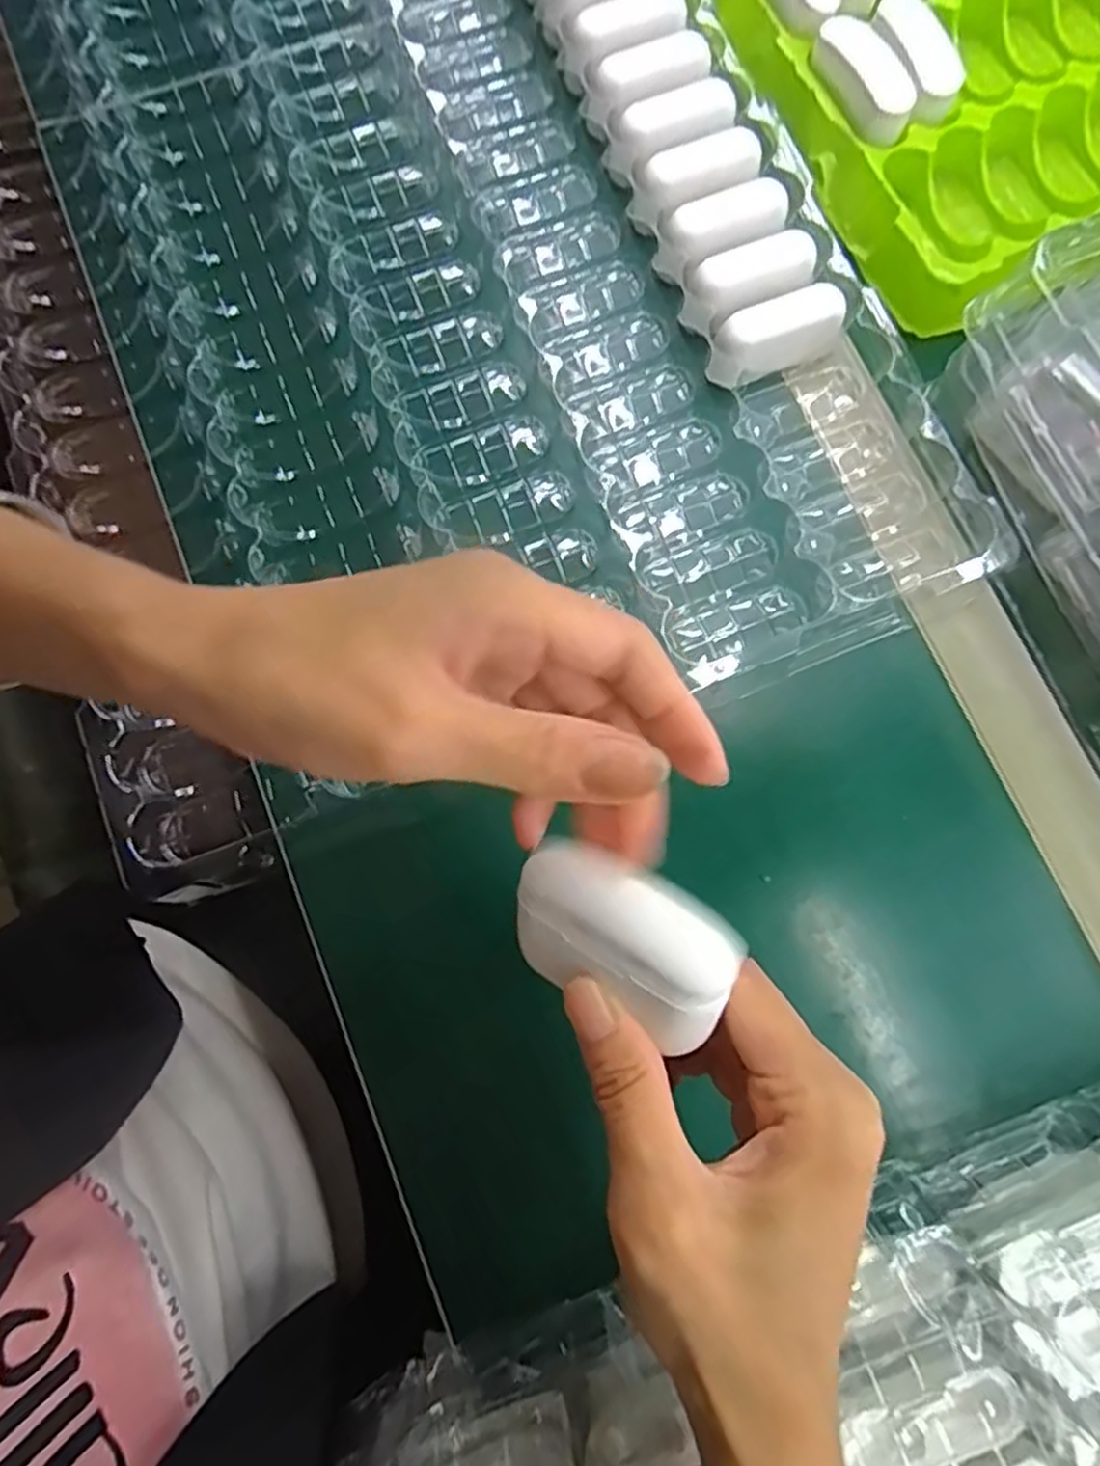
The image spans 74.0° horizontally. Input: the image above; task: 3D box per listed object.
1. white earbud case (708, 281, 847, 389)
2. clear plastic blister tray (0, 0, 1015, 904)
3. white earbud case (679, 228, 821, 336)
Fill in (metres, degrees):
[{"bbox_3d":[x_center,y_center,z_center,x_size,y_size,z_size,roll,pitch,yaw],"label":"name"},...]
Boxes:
[{"bbox_3d":[0.102,-0.182,0.340,0.068,0.026,0.025,-28,80,-6],"label":"white earbud case"},{"bbox_3d":[-0.082,-0.253,0.355,0.373,0.033,0.558,-21,80,-4],"label":"clear plastic blister tray"},{"bbox_3d":[0.093,-0.211,0.350,0.067,0.025,0.030,-27,80,-6],"label":"white earbud case"}]

